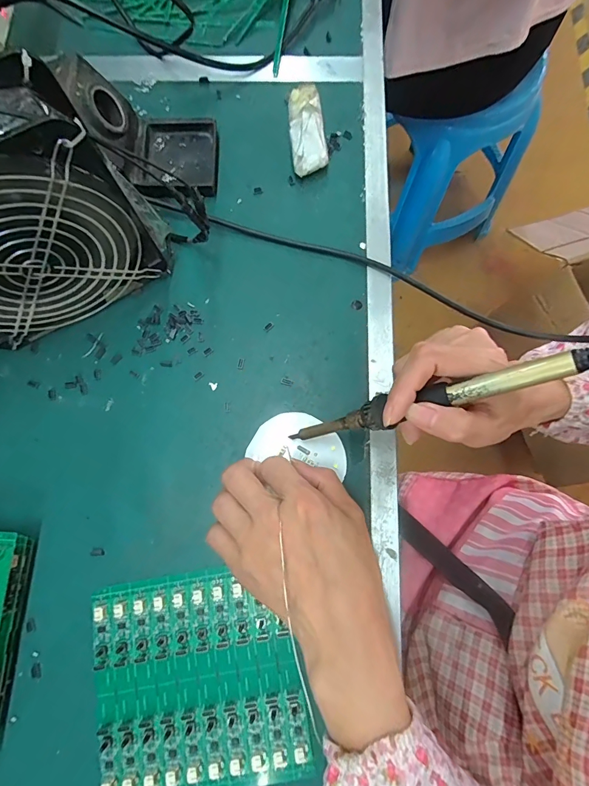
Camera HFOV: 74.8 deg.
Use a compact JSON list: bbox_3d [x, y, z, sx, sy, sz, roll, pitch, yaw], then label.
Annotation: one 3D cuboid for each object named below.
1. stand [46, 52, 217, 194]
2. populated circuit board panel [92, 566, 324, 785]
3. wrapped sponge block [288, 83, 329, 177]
[{"bbox_3d":[-0.124,-0.218,0.320,0.111,0.072,0.076,4,78,2],"label":"stand"},{"bbox_3d":[-0.066,0.196,0.266,0.139,0.007,0.131,-10,78,-1],"label":"populated circuit board panel"},{"bbox_3d":[0.010,-0.241,0.348,0.030,0.021,0.094,-7,78,0],"label":"wrapped sponge block"}]

